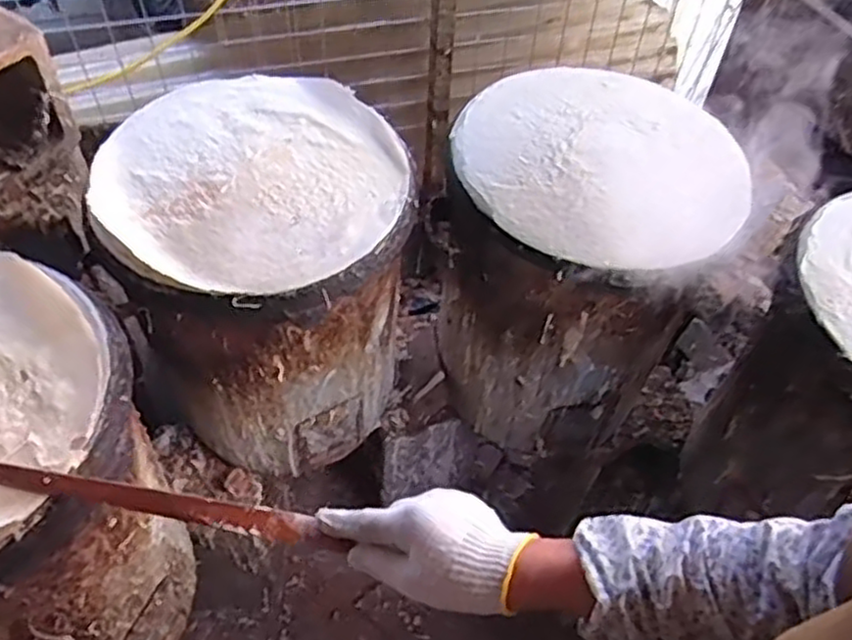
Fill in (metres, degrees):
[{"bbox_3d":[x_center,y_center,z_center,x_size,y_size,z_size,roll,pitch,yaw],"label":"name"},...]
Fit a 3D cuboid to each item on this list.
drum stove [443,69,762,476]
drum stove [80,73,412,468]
[{"bbox_3d":[0.215,-0.075,1.078,0.364,0.460,0.367,35,59,22],"label":"drum stove"},{"bbox_3d":[-0.206,-0.036,1.029,0.365,0.463,0.356,-4,53,-6],"label":"drum stove"}]

